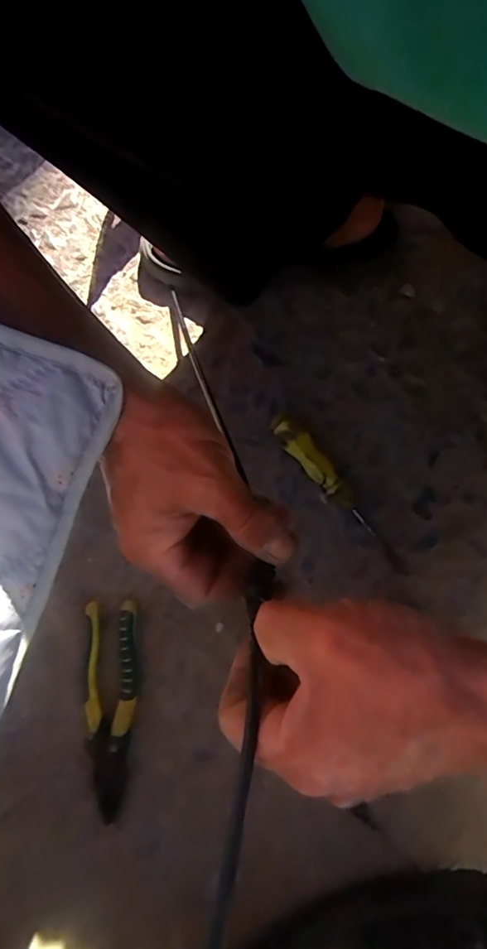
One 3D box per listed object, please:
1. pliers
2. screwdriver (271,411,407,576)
[{"bbox_3d":[-0.125,0.222,0.479,0.049,0.023,0.190,-5,78,1],"label":"pliers"},{"bbox_3d":[0.098,0.017,0.508,0.029,0.027,0.199,-39,80,-6],"label":"screwdriver"}]

